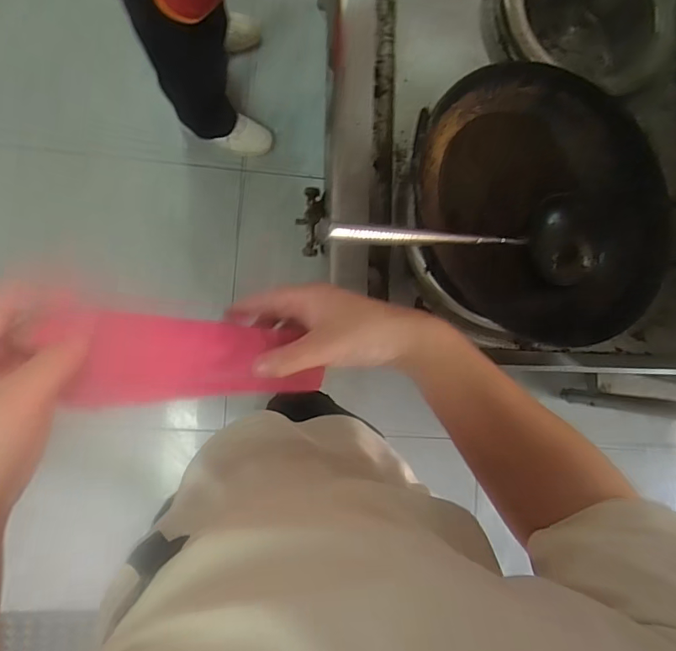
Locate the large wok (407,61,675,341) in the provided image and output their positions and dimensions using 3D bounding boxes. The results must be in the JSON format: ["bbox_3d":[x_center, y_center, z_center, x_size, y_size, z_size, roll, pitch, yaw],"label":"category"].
[{"bbox_3d":[0.307,-0.193,0.691,0.334,0.122,0.367,0,87,-8],"label":"large wok"}]

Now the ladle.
[{"bbox_3d":[0.213,-0.118,0.622,0.434,0.065,0.133,-5,87,-38],"label":"ladle"}]

